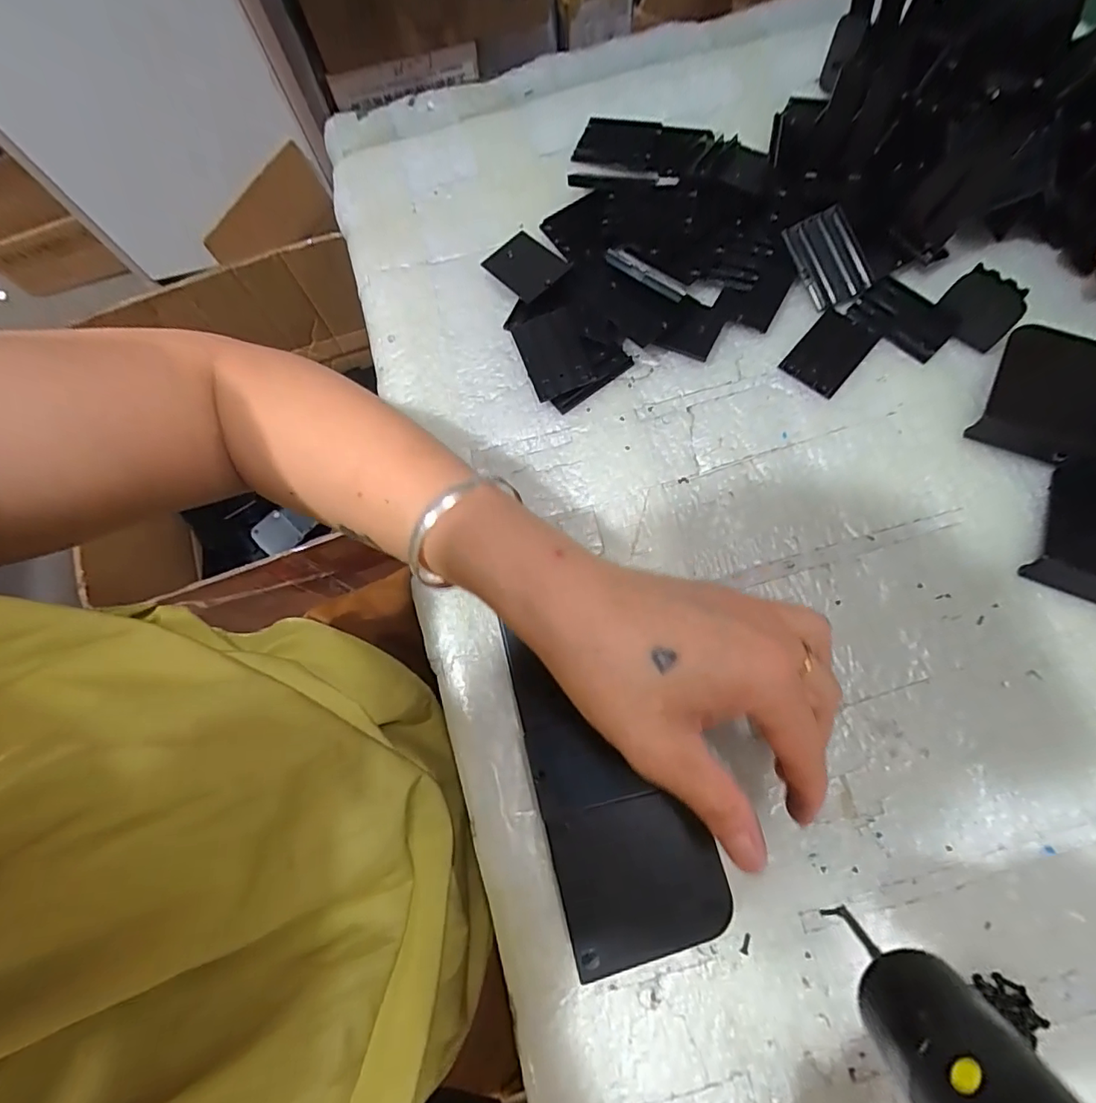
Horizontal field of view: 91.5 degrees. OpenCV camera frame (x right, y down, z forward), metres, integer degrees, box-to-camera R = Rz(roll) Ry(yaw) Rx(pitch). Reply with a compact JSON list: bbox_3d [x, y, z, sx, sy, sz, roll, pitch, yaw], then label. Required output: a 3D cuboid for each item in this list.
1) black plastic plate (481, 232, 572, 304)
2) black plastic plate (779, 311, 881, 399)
[{"bbox_3d":[-0.013,-0.180,0.337,0.037,0.009,0.053,-41,67,-2],"label":"black plastic plate"},{"bbox_3d":[0.167,-0.118,0.315,0.034,0.005,0.054,40,80,14],"label":"black plastic plate"}]

